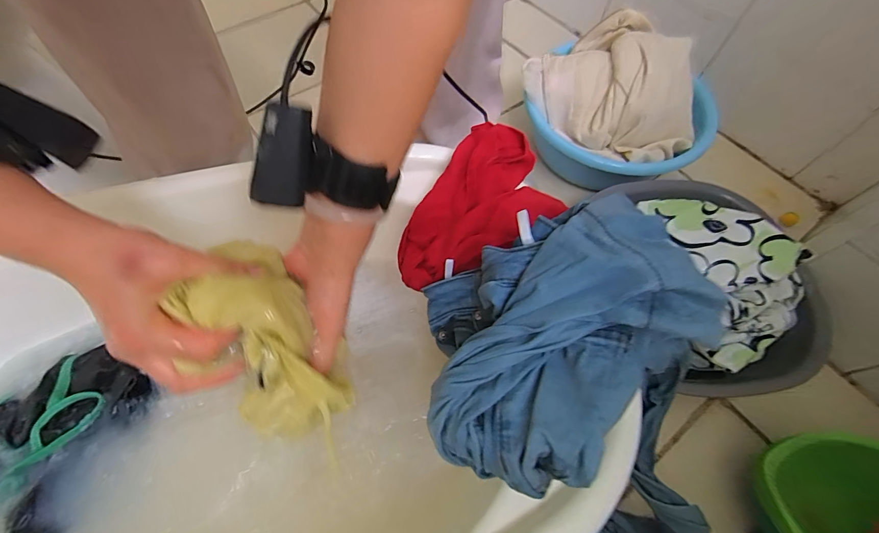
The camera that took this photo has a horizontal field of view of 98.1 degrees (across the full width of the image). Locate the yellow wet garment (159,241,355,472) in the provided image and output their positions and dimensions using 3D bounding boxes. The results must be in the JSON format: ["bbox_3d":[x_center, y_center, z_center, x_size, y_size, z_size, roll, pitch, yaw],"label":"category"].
[{"bbox_3d":[-0.122,0.076,0.298,0.080,0.204,0.045,-21,30,-12],"label":"yellow wet garment"}]

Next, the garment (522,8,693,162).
[{"bbox_3d":[0.289,-0.292,0.606,0.232,0.108,0.260,-31,67,-17],"label":"garment"}]

